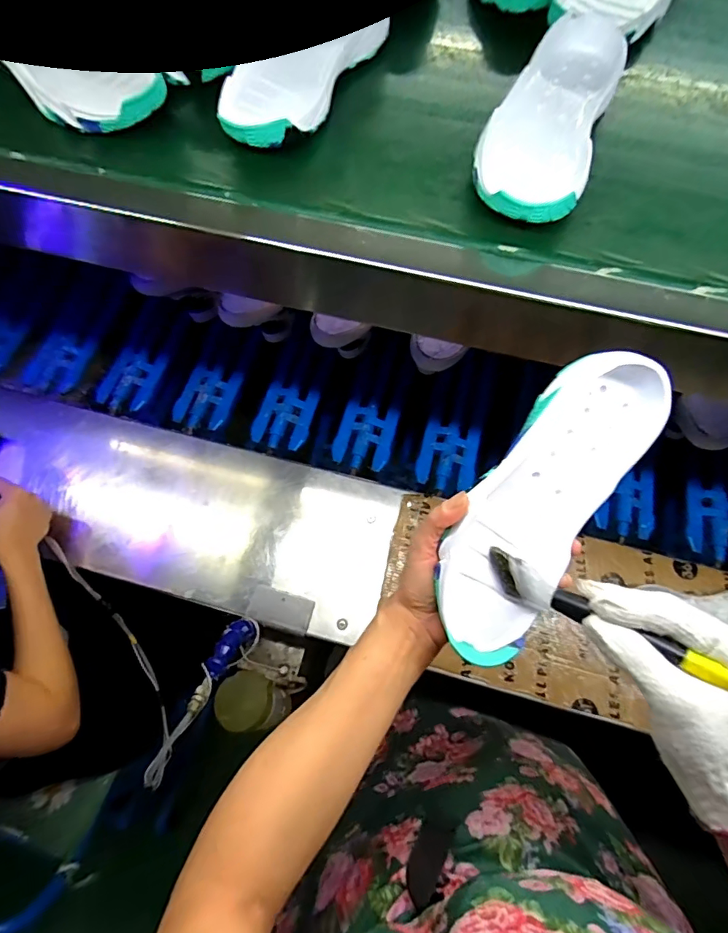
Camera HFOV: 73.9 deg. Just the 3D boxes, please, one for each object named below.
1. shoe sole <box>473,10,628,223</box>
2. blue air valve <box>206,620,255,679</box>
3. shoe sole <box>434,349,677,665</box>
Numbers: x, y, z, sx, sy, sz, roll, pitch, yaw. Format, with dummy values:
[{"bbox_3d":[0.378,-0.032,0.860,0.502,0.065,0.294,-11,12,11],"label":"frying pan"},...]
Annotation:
[{"bbox_3d":[0.167,-0.314,0.432,0.095,0.046,0.264,21,68,7],"label":"shoe sole"},{"bbox_3d":[-0.161,0.216,0.582,0.026,0.095,0.025,18,108,6],"label":"blue air valve"},{"bbox_3d":[0.129,0.029,0.357,0.085,0.037,0.236,32,96,11],"label":"shoe sole"}]

